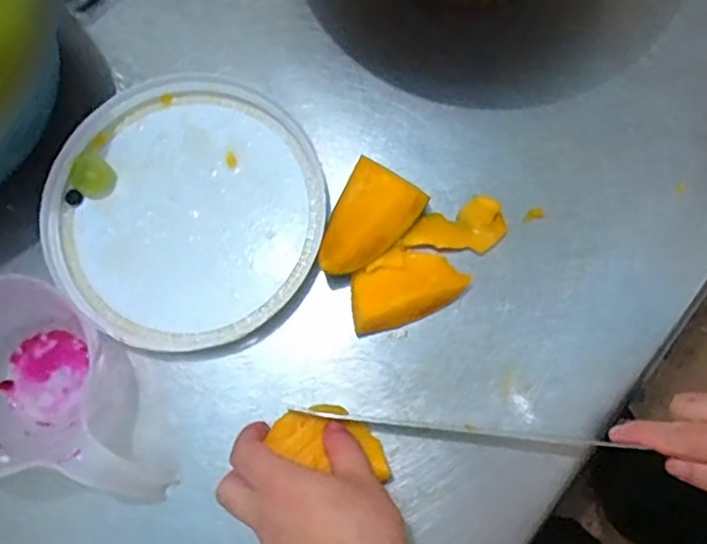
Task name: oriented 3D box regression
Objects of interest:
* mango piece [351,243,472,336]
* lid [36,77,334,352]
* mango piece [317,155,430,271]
[{"bbox_3d":[0.034,0.011,0.458,0.081,0.017,0.052,-31,79,-6],"label":"mango piece"},{"bbox_3d":[-0.130,-0.049,0.484,0.200,0.016,0.206,0,78,0],"label":"lid"},{"bbox_3d":[0.011,-0.033,0.466,0.055,0.030,0.085,28,79,6],"label":"mango piece"}]

